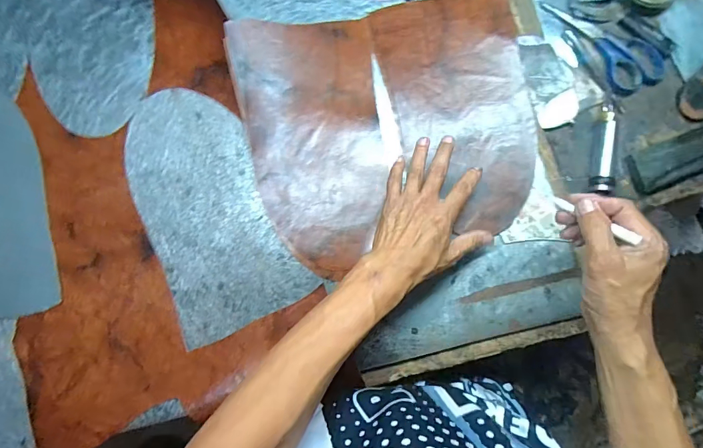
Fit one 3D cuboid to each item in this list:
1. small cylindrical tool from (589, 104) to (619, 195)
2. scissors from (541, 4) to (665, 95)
[{"bbox_3d":[0.321,-0.097,0.471,0.022,0.021,0.117,13,84,2],"label":"small cylindrical tool"},{"bbox_3d":[0.342,-0.248,0.500,0.082,0.008,0.166,-32,84,-3],"label":"scissors"}]

